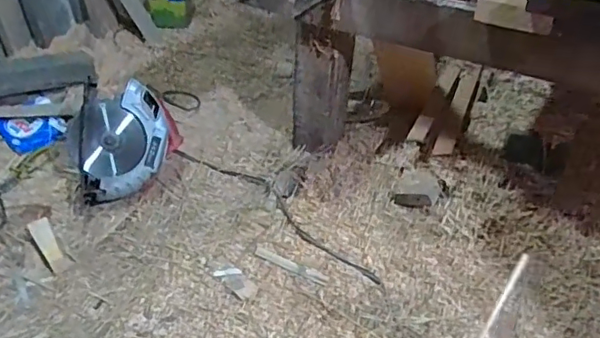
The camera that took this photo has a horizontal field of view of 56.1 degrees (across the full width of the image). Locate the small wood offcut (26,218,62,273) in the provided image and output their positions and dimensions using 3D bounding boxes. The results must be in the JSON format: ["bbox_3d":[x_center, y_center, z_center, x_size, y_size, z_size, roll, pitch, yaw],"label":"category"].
[{"bbox_3d":[-0.511,0.149,1.133,0.038,0.007,0.149,-21,42,-26],"label":"small wood offcut"}]

